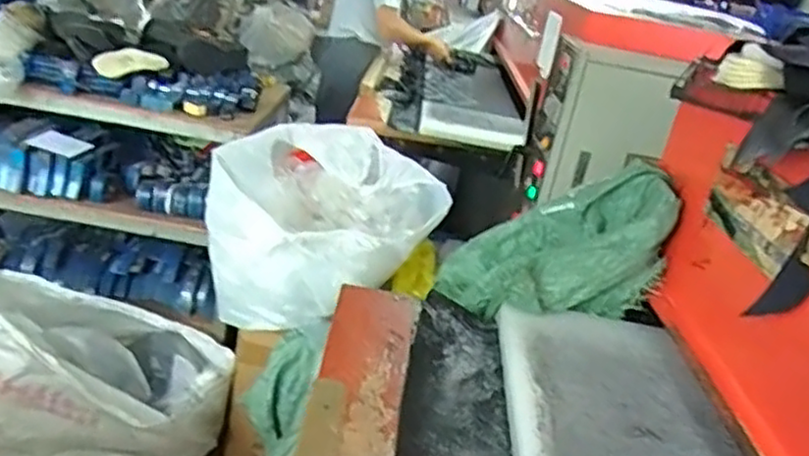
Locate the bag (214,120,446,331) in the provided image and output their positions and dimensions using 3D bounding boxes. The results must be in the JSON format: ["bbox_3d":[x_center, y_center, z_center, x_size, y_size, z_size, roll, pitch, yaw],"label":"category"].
[{"bbox_3d":[-0.194,0.004,1.792,0.404,0.444,0.436,26,29,24],"label":"bag"}]

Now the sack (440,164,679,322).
[{"bbox_3d":[0.247,0.026,1.157,0.297,0.244,0.225,8,27,-12],"label":"sack"}]

